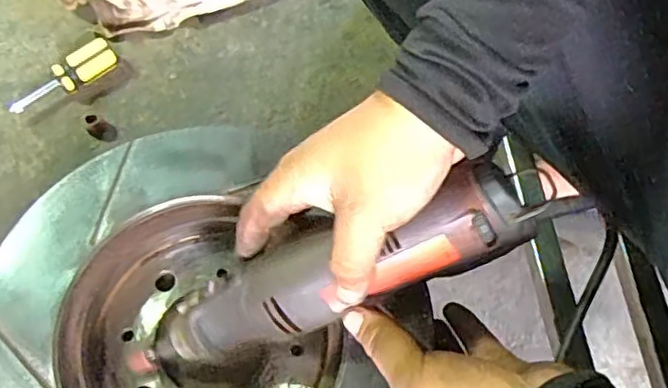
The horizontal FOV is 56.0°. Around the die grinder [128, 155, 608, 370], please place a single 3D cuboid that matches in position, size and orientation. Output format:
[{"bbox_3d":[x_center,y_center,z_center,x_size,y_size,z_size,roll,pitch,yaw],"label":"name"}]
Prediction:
[{"bbox_3d":[-0.002,0.045,0.331,0.260,0.048,0.047,-23,67,17],"label":"die grinder"}]

